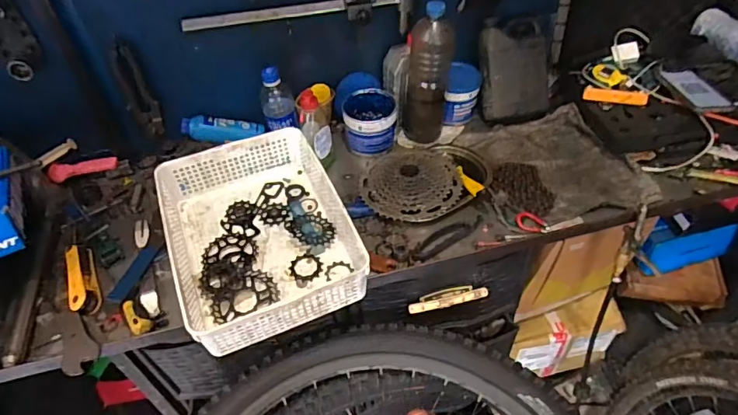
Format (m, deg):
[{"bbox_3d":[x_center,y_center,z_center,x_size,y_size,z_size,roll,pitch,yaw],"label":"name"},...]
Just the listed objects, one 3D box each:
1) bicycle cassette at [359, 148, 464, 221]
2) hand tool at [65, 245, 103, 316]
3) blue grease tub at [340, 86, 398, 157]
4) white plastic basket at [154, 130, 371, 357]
[{"bbox_3d":[0.077,-0.048,0.846,0.182,0.045,0.173,-21,48,-15],"label":"bicycle cassette"},{"bbox_3d":[-0.443,0.110,0.747,0.037,0.028,0.127,-22,49,-16],"label":"hand tool"},{"bbox_3d":[0.004,-0.158,0.926,0.100,0.095,0.095,-2,46,3],"label":"blue grease tub"},{"bbox_3d":[-0.170,0.034,0.735,0.248,0.087,0.326,-20,48,-14],"label":"white plastic basket"}]

